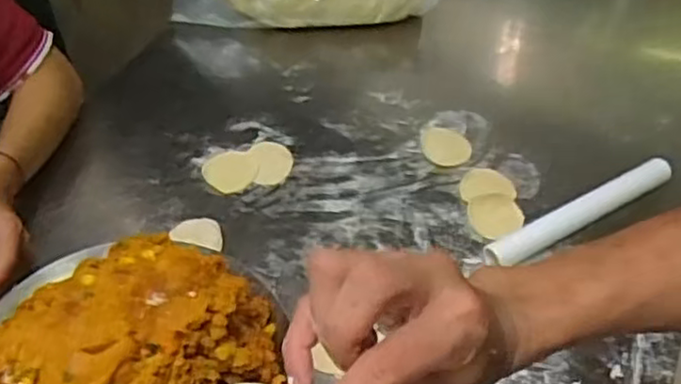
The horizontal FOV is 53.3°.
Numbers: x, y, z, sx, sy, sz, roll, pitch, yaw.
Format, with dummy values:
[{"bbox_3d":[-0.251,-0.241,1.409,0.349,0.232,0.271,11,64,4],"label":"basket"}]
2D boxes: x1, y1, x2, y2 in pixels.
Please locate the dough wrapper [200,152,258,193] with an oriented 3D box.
[{"bbox_3d":[-0.136,-0.028,0.842,0.064,0.004,0.065,-36,58,-28],"label":"dough wrapper"}]

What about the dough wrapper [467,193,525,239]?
[{"bbox_3d":[0.182,0.027,0.804,0.064,0.004,0.056,-25,62,-14],"label":"dough wrapper"}]

